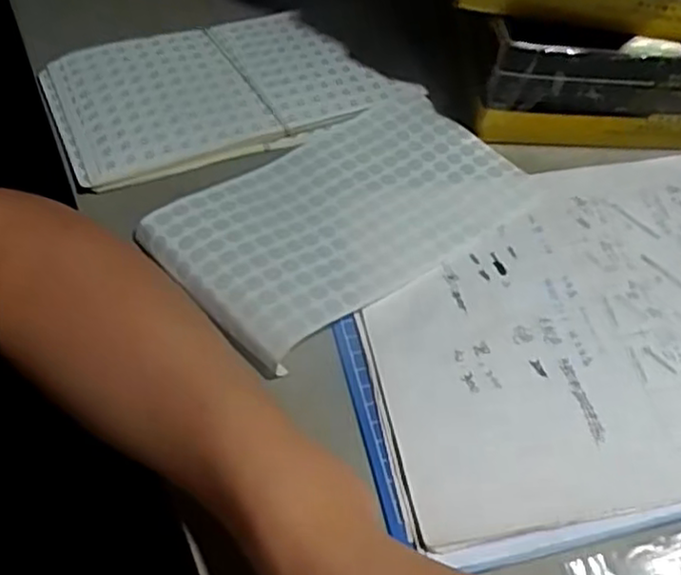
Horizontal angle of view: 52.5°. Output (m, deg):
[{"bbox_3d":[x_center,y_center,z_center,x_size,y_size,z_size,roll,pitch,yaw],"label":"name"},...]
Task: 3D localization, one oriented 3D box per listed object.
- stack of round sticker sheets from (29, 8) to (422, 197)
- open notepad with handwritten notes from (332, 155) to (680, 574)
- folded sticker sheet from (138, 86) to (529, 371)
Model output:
[{"bbox_3d":[-0.082,-0.137,0.472,0.213,0.013,0.126,-18,59,-17],"label":"stack of round sticker sheets"},{"bbox_3d":[0.151,0.016,0.365,0.297,0.028,0.210,-12,56,-4],"label":"open notepad with handwritten notes"},{"bbox_3d":[0.007,-0.050,0.409,0.203,0.034,0.123,-36,60,-19],"label":"folded sticker sheet"}]

